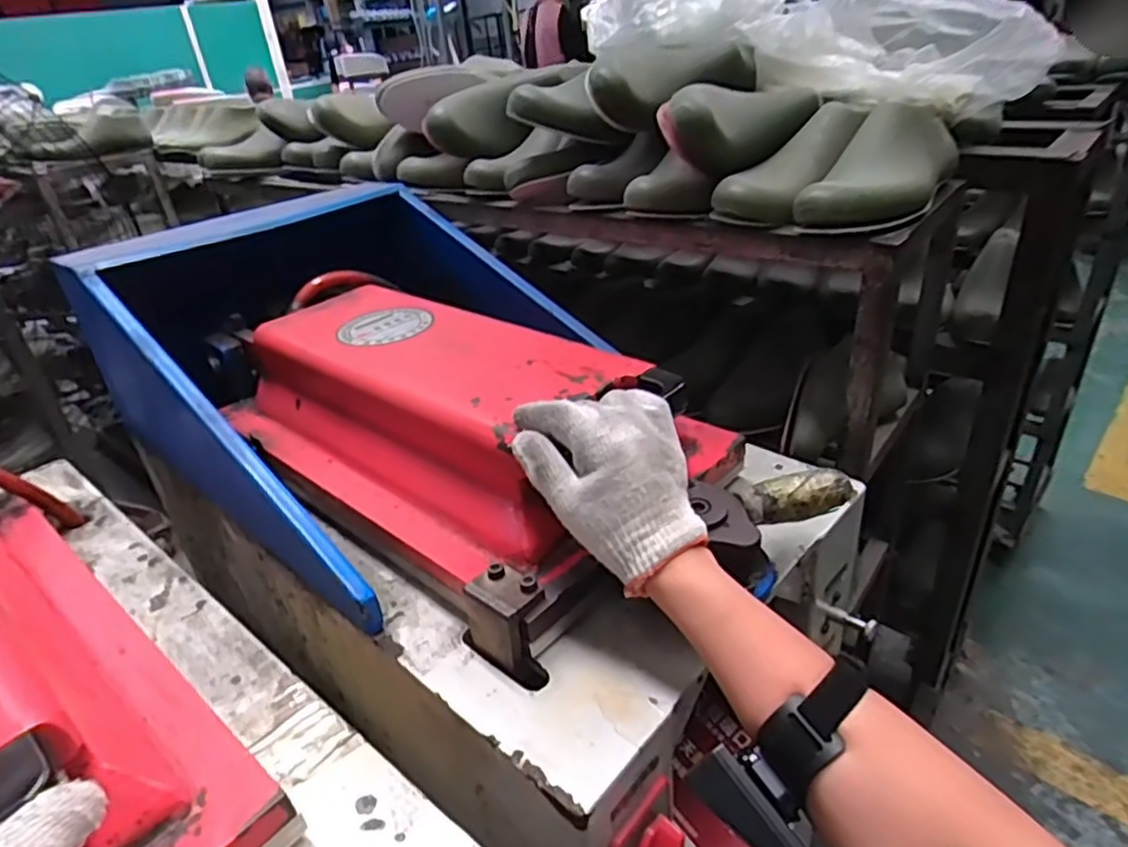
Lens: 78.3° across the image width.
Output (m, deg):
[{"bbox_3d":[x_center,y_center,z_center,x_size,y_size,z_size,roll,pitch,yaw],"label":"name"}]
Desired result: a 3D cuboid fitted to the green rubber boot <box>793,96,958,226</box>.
[{"bbox_3d":[0.294,-0.240,0.634,0.090,0.063,0.235,16,37,32],"label":"green rubber boot"}]

